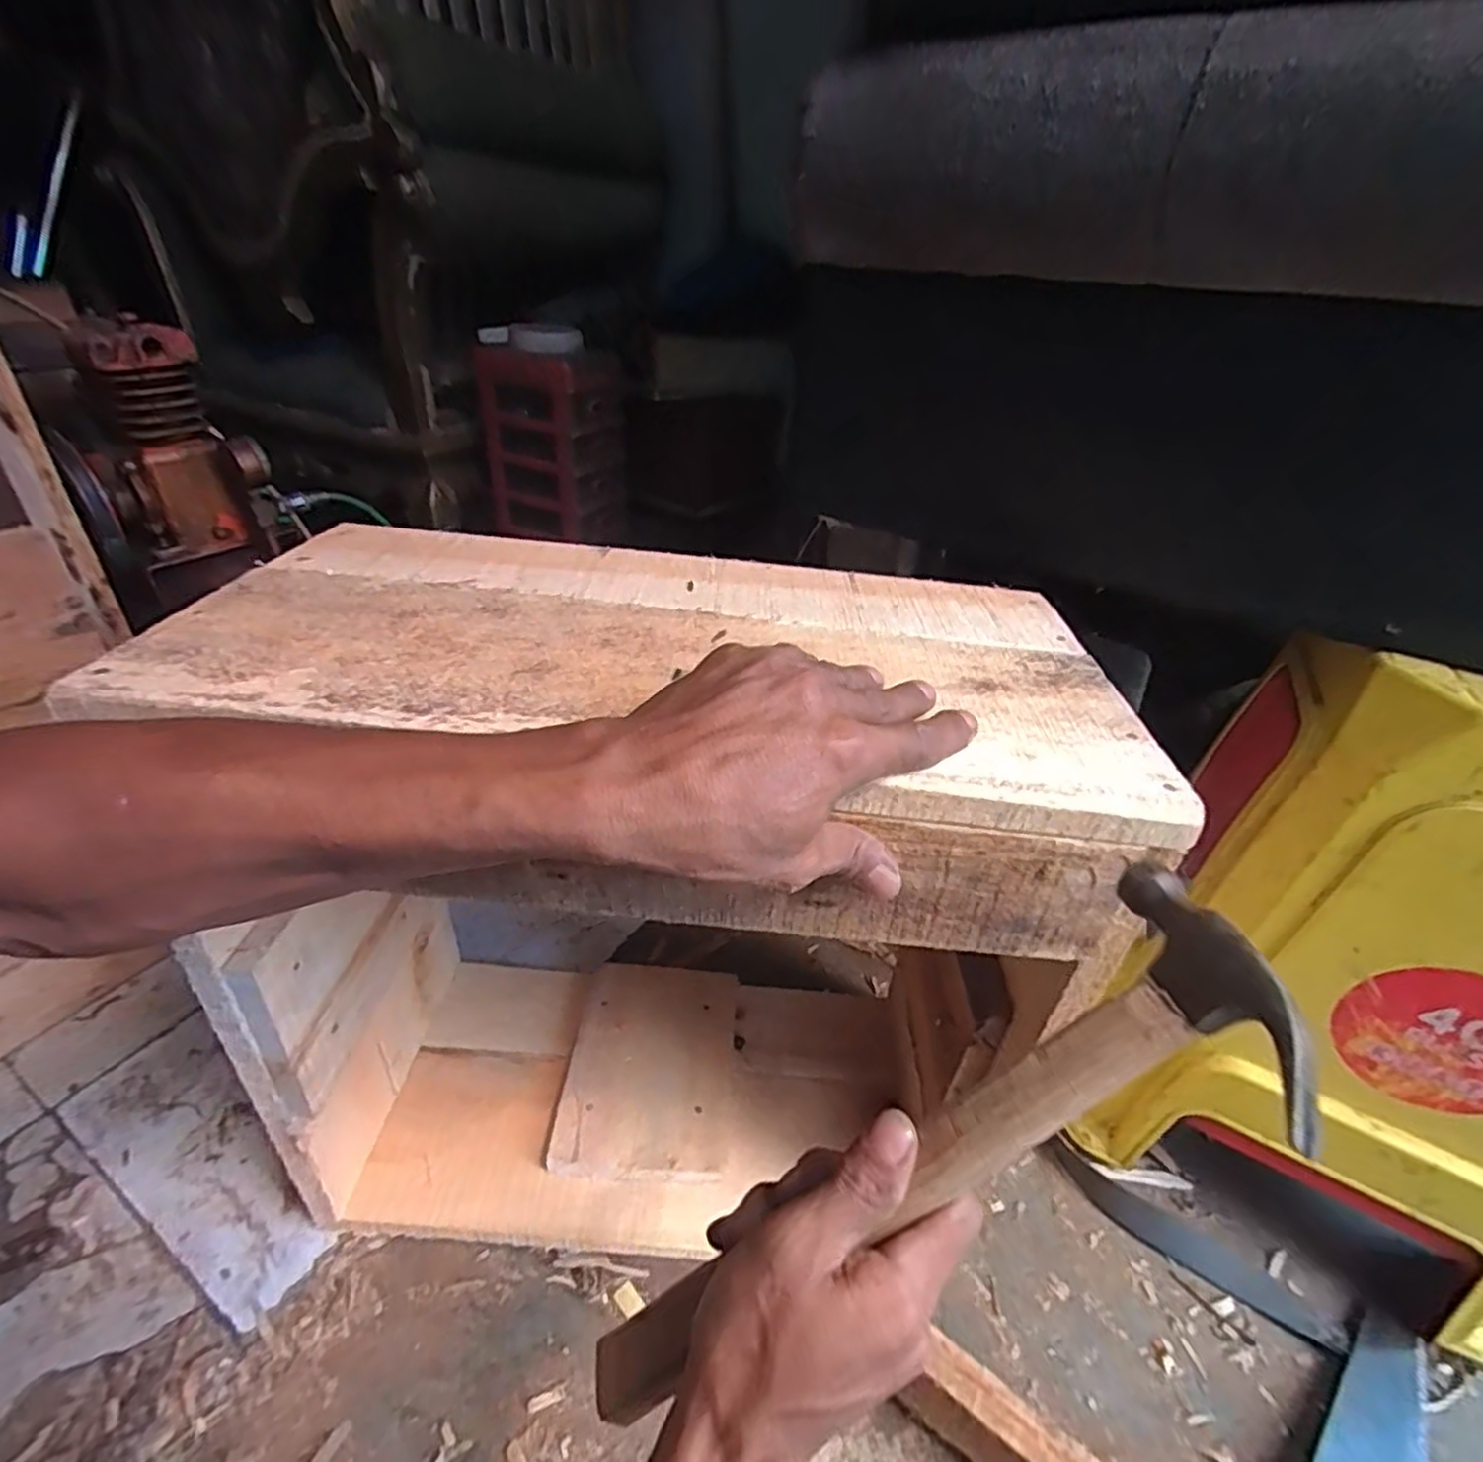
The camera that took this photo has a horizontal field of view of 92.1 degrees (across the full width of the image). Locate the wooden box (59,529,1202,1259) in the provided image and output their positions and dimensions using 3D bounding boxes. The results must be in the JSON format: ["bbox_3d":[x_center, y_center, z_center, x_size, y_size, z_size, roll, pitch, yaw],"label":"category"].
[{"bbox_3d":[-0.057,0.136,0.520,0.474,0.470,0.249,4,34,-1],"label":"wooden box"}]

